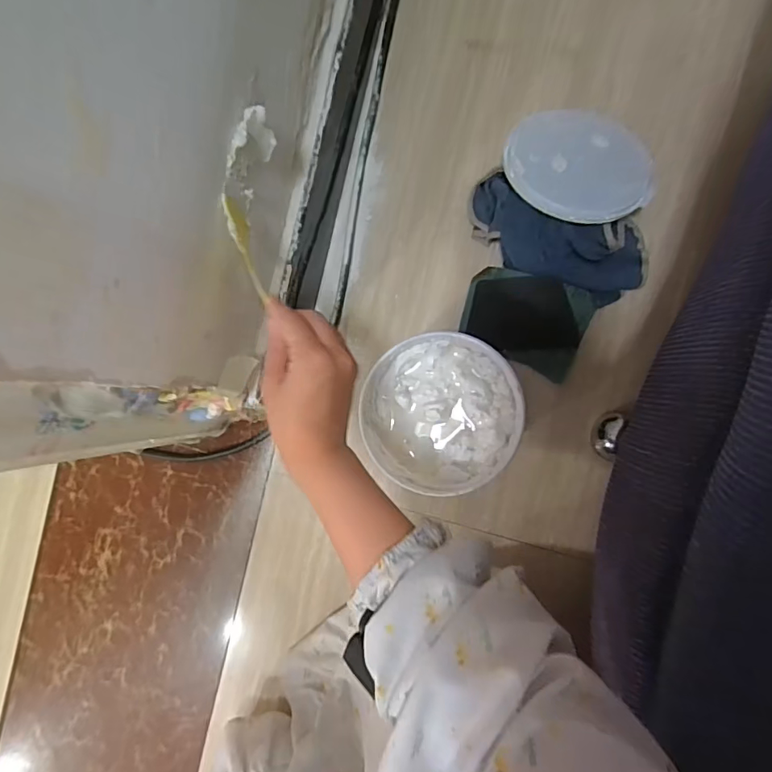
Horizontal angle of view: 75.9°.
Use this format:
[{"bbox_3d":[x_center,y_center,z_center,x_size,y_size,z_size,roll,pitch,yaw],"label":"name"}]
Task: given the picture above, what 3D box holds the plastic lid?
[{"bbox_3d":[0.209,-0.238,0.535,0.151,0.013,0.139,0,74,0],"label":"plastic lid"}]

